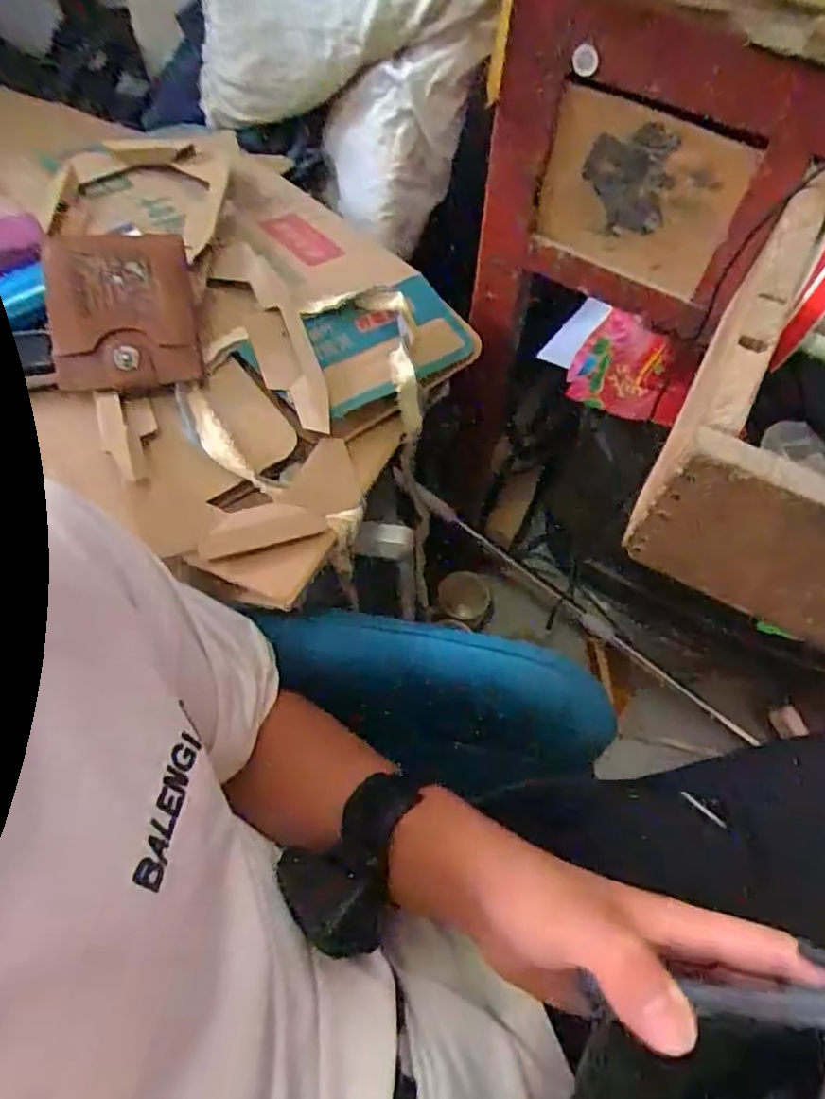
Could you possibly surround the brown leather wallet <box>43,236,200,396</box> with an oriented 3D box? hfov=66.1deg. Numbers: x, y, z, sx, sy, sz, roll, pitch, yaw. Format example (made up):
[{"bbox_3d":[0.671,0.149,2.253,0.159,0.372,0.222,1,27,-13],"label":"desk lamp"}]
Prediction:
[{"bbox_3d":[-0.208,-0.169,0.454,0.098,0.016,0.112,-9,84,-6],"label":"brown leather wallet"}]

